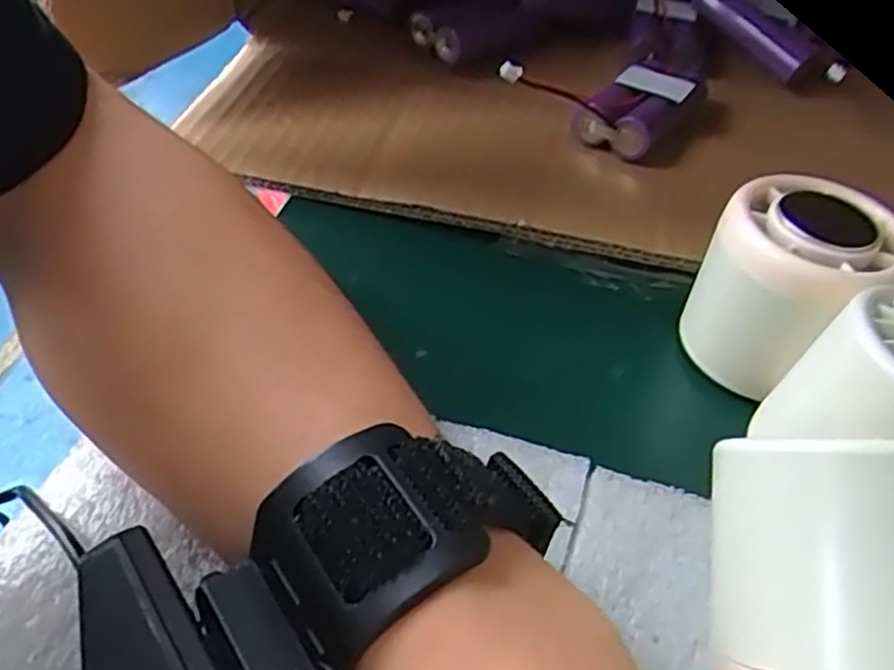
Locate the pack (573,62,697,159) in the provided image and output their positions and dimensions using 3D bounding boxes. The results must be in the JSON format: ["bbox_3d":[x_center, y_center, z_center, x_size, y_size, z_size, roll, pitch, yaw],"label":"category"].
[{"bbox_3d":[0.081,-0.095,0.337,0.030,0.022,0.056,29,50,19],"label":"pack"}]

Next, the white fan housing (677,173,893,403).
[{"bbox_3d":[0.105,-0.015,0.247,0.050,0.051,0.054,4,46,-4],"label":"white fan housing"}]

